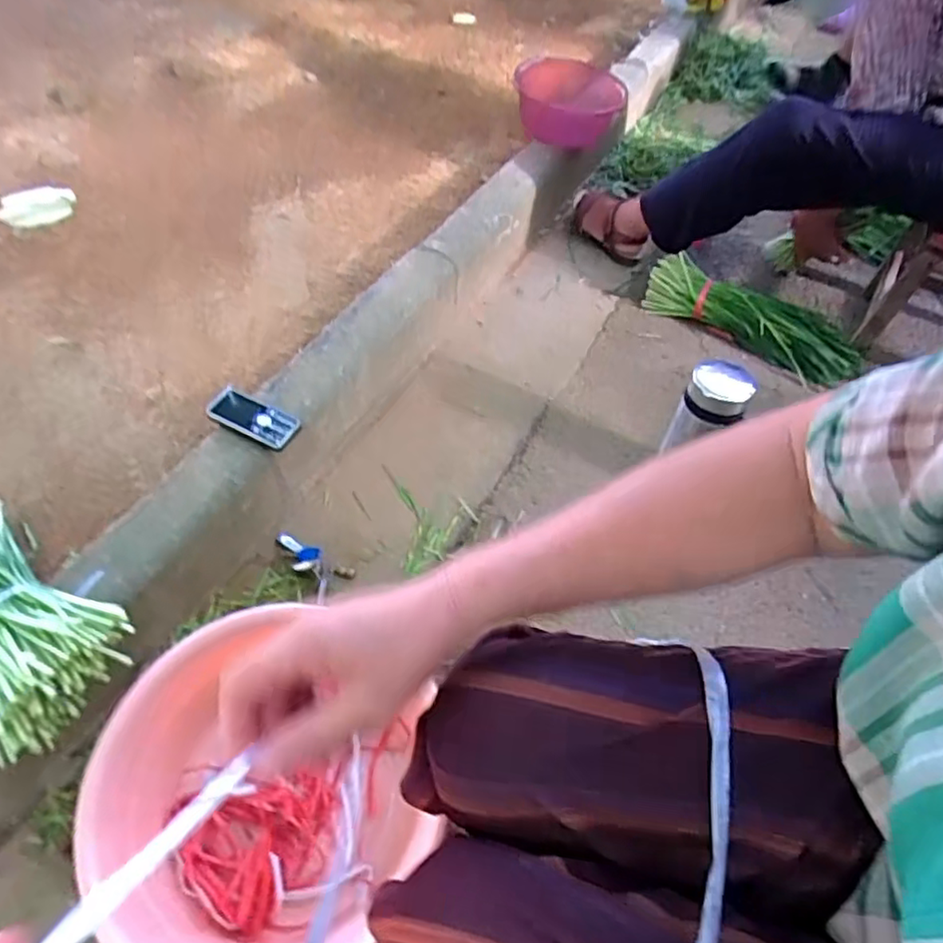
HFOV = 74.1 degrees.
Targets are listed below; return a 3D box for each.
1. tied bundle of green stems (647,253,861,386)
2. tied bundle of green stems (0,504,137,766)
[{"bbox_3d":[0.531,-0.289,1.195,0.406,0.101,0.099,30,58,18],"label":"tied bundle of green stems"},{"bbox_3d":[-0.536,0.123,0.686,0.381,0.089,0.157,36,60,21],"label":"tied bundle of green stems"}]

